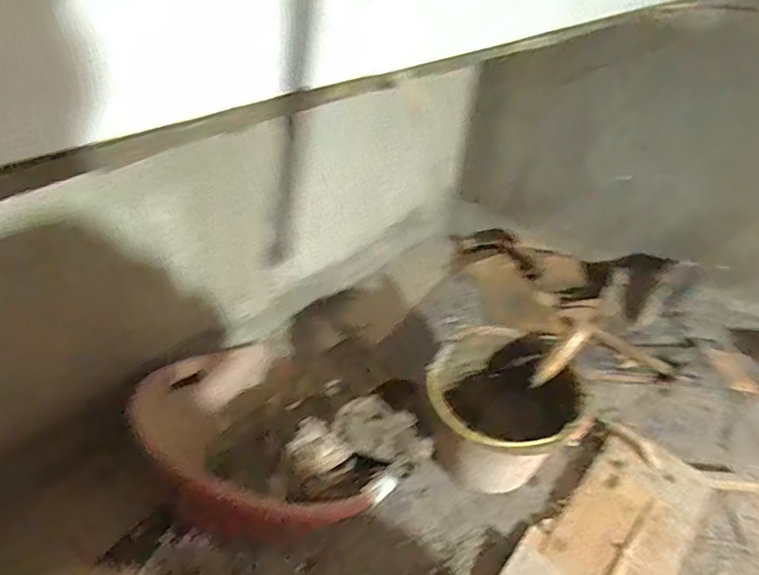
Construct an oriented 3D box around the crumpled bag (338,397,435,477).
[{"bbox_3d":[0.006,0.244,0.852,0.161,0.054,0.098,26,41,24],"label":"crumpled bag"}]

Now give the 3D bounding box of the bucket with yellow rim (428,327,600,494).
[{"bbox_3d":[0.198,0.214,0.900,0.247,0.212,0.286,33,45,31],"label":"bucket with yellow rim"}]

